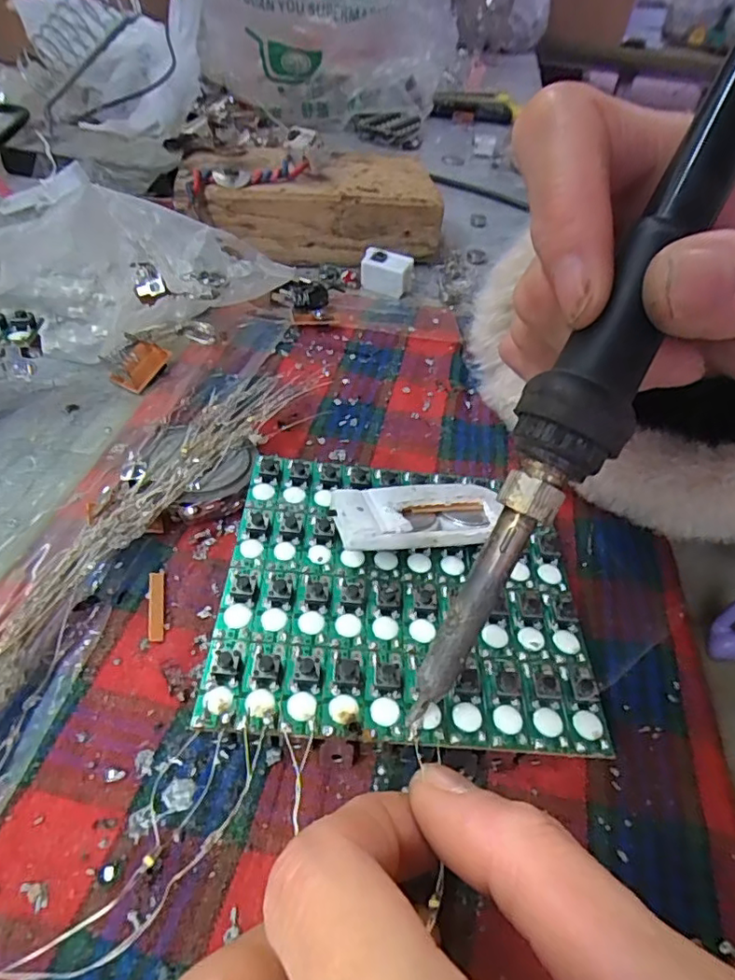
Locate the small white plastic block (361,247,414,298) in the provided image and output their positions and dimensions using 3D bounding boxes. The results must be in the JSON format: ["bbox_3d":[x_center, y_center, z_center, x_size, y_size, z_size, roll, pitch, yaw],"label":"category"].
[{"bbox_3d":[0.010,-0.118,0.311,0.026,0.018,0.012,21,47,14],"label":"small white plastic block"}]

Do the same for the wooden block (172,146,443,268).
[{"bbox_3d":[-0.034,-0.167,0.339,0.144,0.043,0.078,-6,46,-12],"label":"wooden block"}]

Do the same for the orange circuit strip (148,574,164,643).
[{"bbox_3d":[-0.059,0.032,0.160,0.004,0.004,0.021,-6,46,-13],"label":"orange circuit strip"}]

